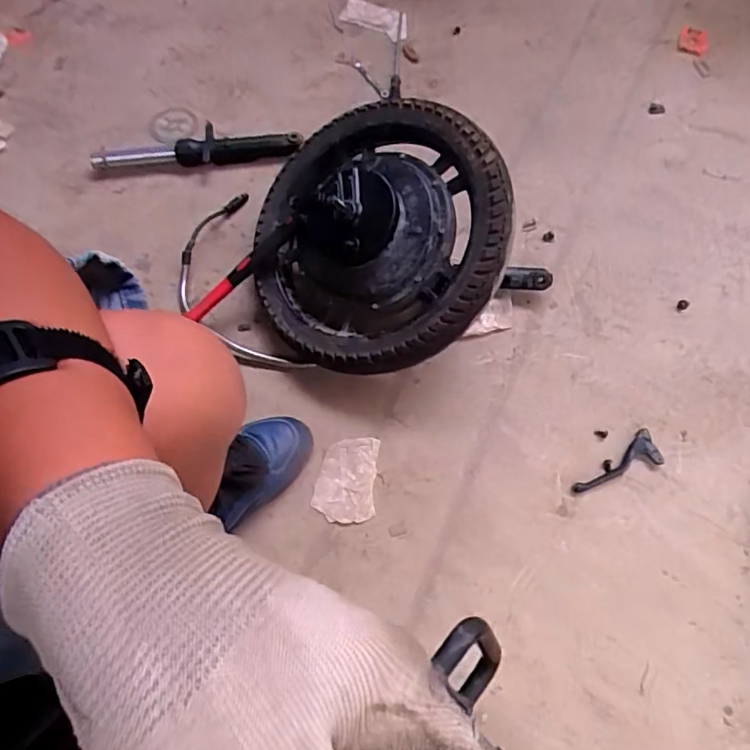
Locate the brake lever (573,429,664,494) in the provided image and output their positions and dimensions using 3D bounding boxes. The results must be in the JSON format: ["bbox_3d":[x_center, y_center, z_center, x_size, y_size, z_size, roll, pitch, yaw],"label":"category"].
[{"bbox_3d":[0.326,0.125,0.766,0.130,0.013,0.047,-28,69,-12],"label":"brake lever"}]

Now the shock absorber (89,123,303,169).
[{"bbox_3d":[-0.284,-0.363,0.909,0.333,0.042,0.060,-5,66,0],"label":"shock absorber"}]

